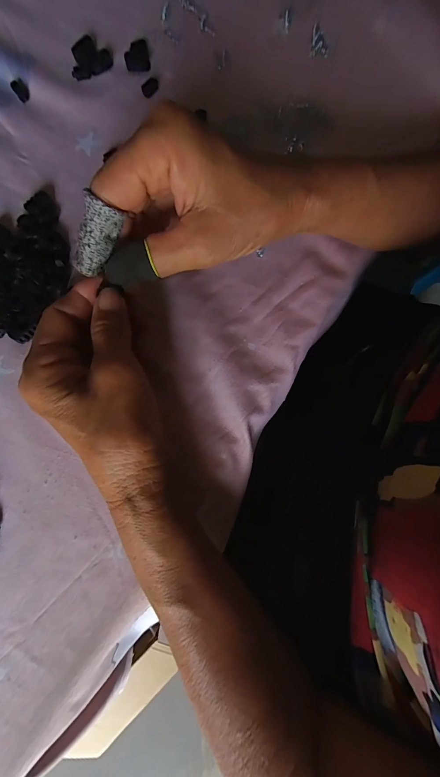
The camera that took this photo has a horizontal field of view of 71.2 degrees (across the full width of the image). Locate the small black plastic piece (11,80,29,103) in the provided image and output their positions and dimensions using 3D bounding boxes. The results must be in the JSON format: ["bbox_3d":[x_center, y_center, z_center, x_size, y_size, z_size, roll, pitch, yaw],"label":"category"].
[{"bbox_3d":[-0.176,-0.264,0.272,0.012,0.007,0.015,-29,81,-6],"label":"small black plastic piece"}]

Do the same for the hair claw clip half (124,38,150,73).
[{"bbox_3d":[-0.076,-0.304,0.279,0.022,0.005,0.031,-10,80,-3],"label":"hair claw clip half"}]

